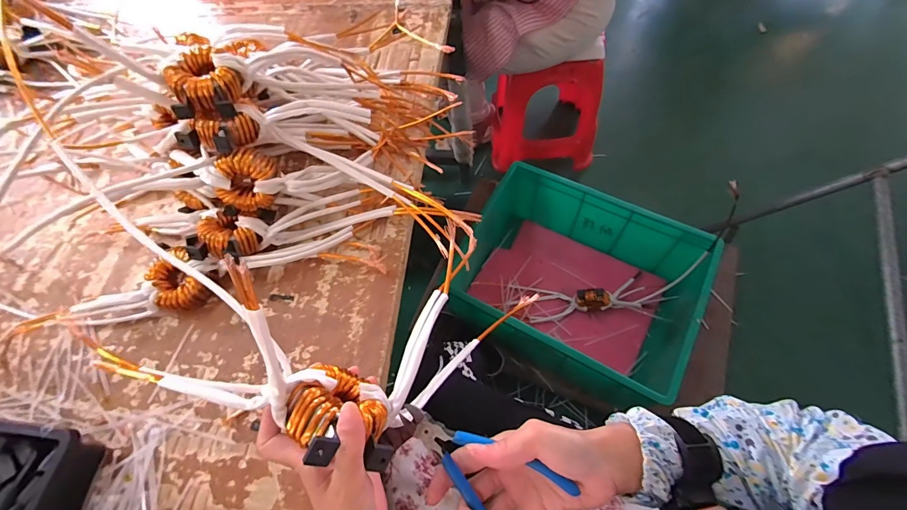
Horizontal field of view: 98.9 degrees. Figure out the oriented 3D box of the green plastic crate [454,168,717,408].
[{"bbox_3d":[0.295,0.065,0.979,0.550,0.242,0.411,25,67,17],"label":"green plastic crate"}]

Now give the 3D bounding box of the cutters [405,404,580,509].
[{"bbox_3d":[0.023,0.169,0.317,0.145,0.027,0.066,39,72,15],"label":"cutters"}]

